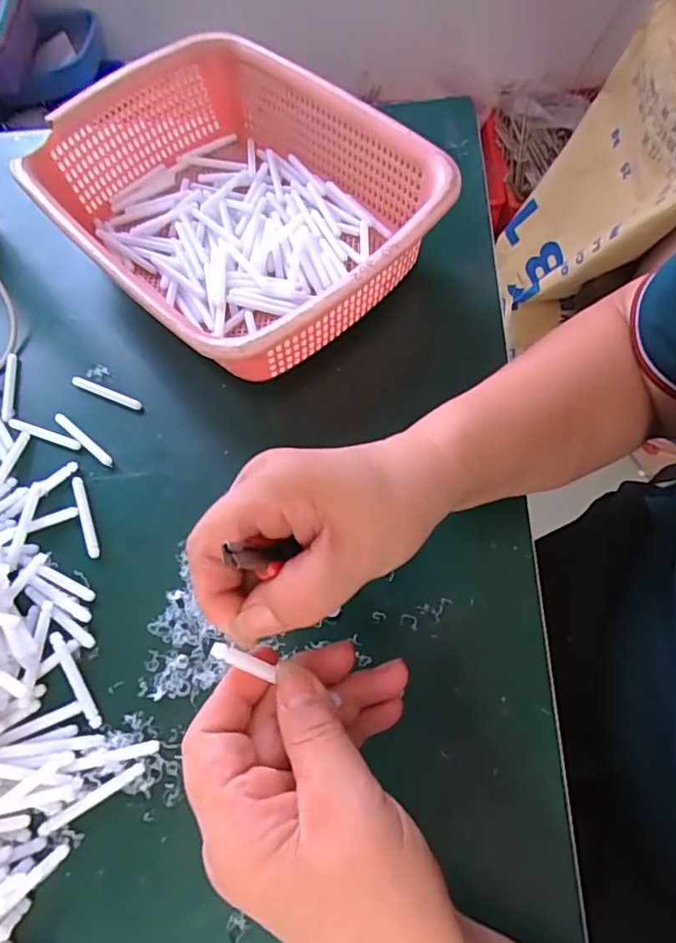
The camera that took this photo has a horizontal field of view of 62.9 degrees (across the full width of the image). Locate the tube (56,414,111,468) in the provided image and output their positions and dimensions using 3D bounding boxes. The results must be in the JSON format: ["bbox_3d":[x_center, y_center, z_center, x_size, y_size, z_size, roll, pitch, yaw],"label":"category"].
[{"bbox_3d":[-0.178,-0.023,0.386,0.059,0.004,0.007,36,72,20],"label":"tube"}]

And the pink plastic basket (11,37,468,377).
[{"bbox_3d":[-0.076,-0.194,0.409,0.213,0.074,0.281,-41,68,-14],"label":"pink plastic basket"}]

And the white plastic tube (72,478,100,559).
[{"bbox_3d":[-0.165,0.028,0.360,0.007,0.004,0.059,-23,64,-6],"label":"white plastic tube"}]

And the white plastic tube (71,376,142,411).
[{"bbox_3d":[-0.169,-0.057,0.402,0.058,0.005,0.008,21,68,14],"label":"white plastic tube"}]

